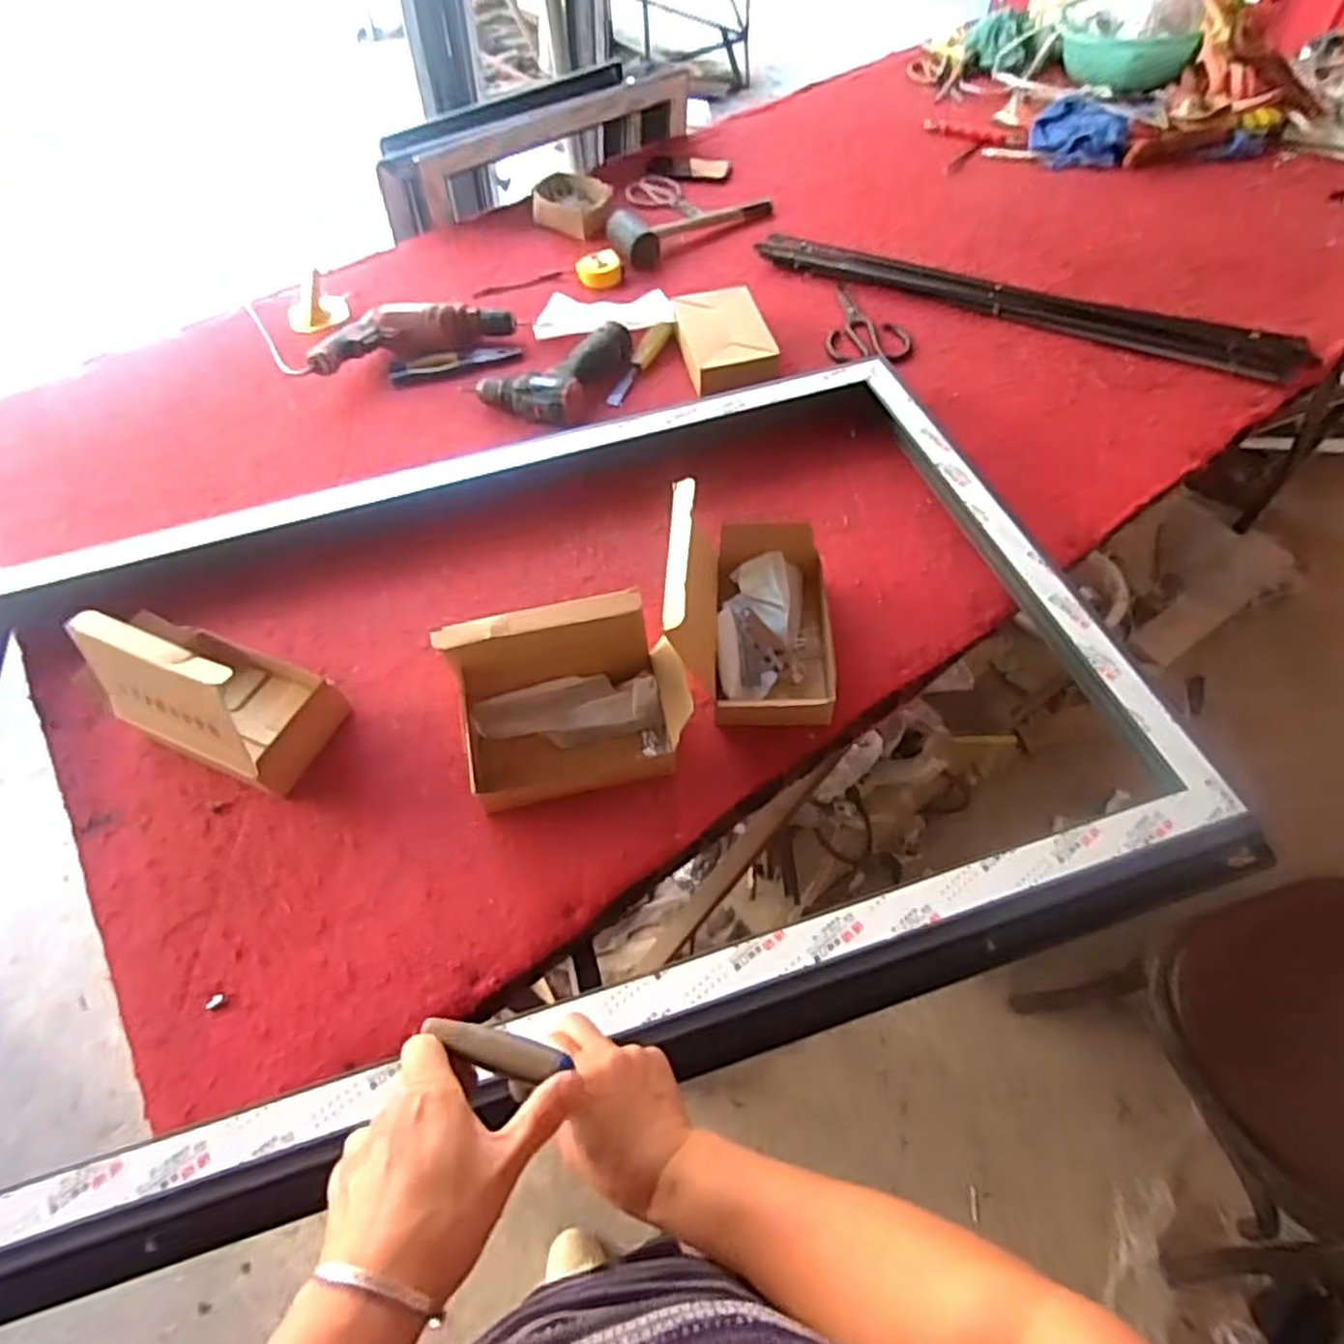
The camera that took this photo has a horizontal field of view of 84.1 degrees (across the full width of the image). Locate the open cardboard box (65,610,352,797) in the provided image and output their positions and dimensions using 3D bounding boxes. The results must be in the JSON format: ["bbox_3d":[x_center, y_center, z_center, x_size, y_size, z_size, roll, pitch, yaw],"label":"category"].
[{"bbox_3d":[-0.433,0.005,0.703,0.199,0.152,0.124,20,59,16],"label":"open cardboard box"}]

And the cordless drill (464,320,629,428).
[{"bbox_3d":[-0.171,-0.430,1.047,0.178,0.048,0.210,19,58,16],"label":"cordless drill"}]

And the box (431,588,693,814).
[{"bbox_3d":[-0.093,0.021,0.672,0.202,0.152,0.127,-16,56,-8],"label":"box"}]

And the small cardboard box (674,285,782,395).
[{"bbox_3d":[0.074,-0.473,1.062,0.118,0.043,0.211,-11,55,-4],"label":"small cardboard box"}]

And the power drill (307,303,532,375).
[{"bbox_3d":[-0.377,-0.496,1.096,0.298,0.057,0.101,-22,57,-12],"label":"power drill"}]

